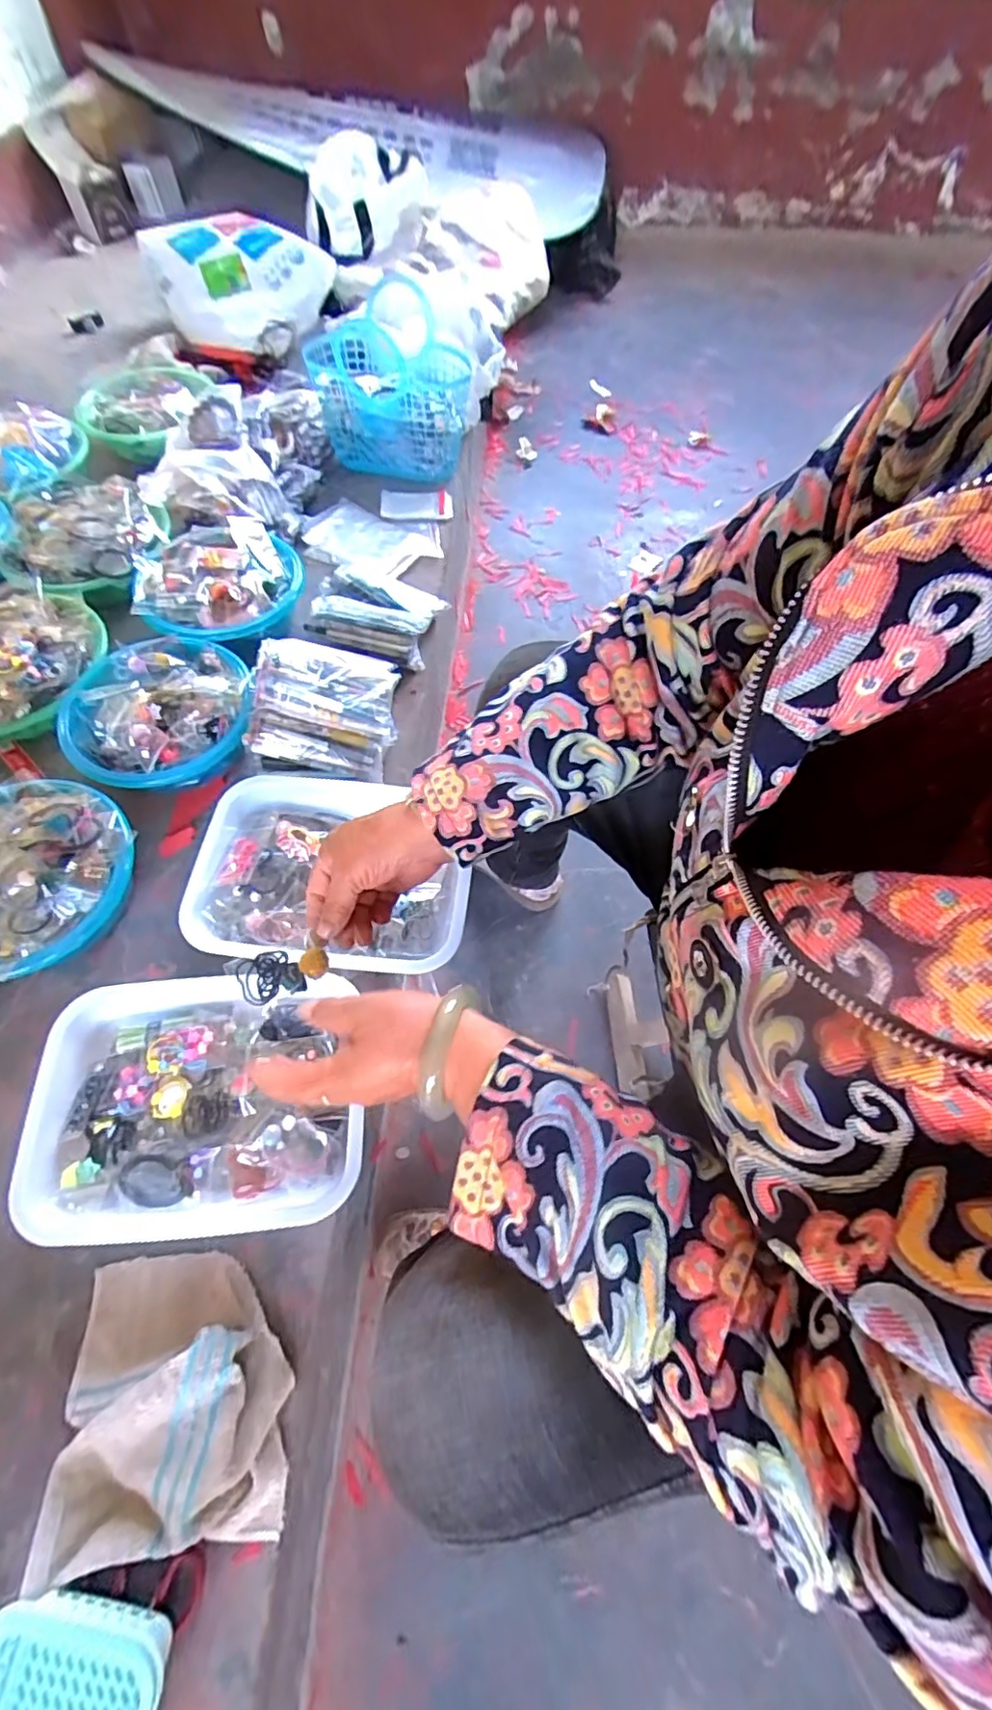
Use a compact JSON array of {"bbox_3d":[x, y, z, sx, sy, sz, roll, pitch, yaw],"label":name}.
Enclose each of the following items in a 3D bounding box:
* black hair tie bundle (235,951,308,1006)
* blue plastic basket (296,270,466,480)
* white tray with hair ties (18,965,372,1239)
[{"bbox_3d":[-0.166,0.089,0.438,0.045,0.011,0.034,-15,66,-7],"label":"black hair tie bundle"},{"bbox_3d":[-0.173,-0.758,0.968,0.248,0.199,0.150,-1,63,-1],"label":"blue plastic basket"},{"bbox_3d":[-0.268,0.226,0.551,0.280,0.062,0.212,-4,63,-3],"label":"white tray with hair ties"}]

